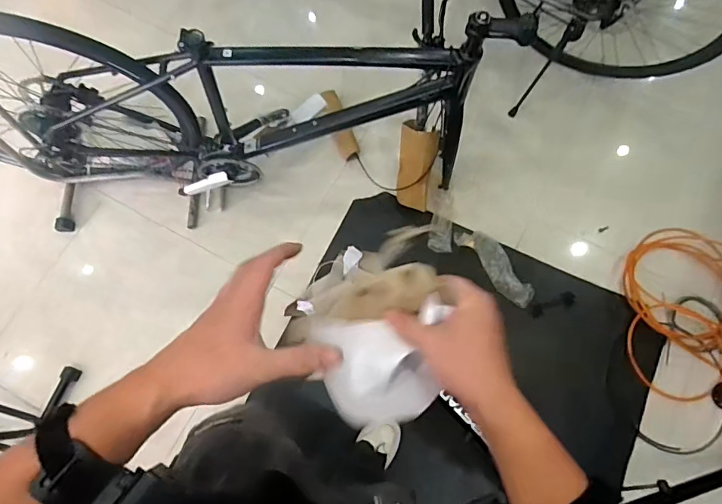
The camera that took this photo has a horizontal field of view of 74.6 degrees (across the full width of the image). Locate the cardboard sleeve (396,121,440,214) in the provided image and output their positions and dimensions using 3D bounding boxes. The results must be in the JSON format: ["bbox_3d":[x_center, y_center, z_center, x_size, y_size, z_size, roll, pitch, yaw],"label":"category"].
[{"bbox_3d":[0.164,-0.247,1.397,0.103,0.247,0.088,4,30,0],"label":"cardboard sleeve"}]

